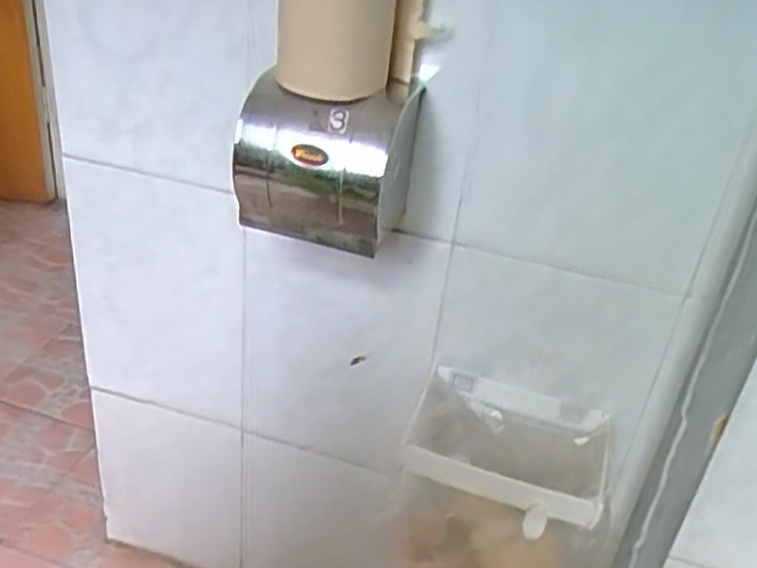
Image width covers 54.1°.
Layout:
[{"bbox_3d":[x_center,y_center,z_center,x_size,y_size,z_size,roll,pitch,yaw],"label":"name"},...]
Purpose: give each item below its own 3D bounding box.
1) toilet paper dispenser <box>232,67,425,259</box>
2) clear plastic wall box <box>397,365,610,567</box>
[{"bbox_3d":[-0.044,-0.111,0.645,0.137,0.123,0.104,14,33,12],"label":"toilet paper dispenser"},{"bbox_3d":[0.127,0.235,0.759,0.213,0.217,0.125,14,33,12],"label":"clear plastic wall box"}]

